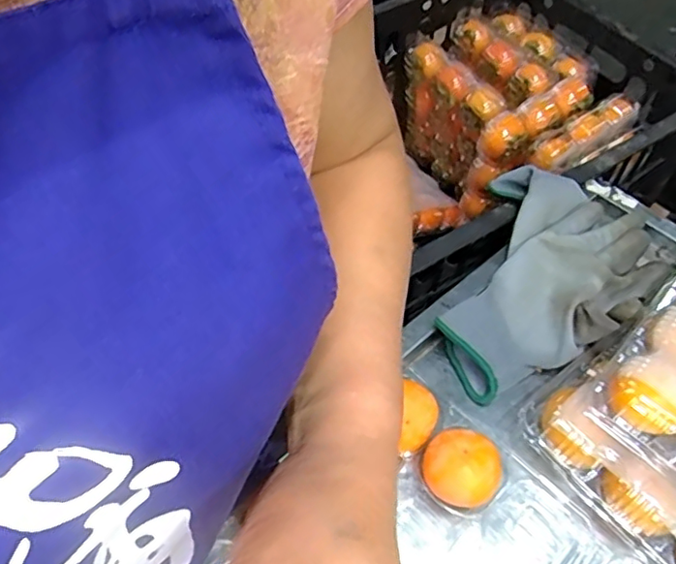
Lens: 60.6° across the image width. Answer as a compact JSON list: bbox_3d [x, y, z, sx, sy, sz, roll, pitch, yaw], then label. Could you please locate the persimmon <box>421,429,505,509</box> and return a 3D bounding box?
[{"bbox_3d":[0.081,0.126,0.383,0.048,0.041,0.046,0,54,0],"label":"persimmon"}]

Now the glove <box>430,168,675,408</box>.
[{"bbox_3d":[0.161,-0.004,0.471,0.147,0.060,0.214,37,62,24],"label":"glove"}]

